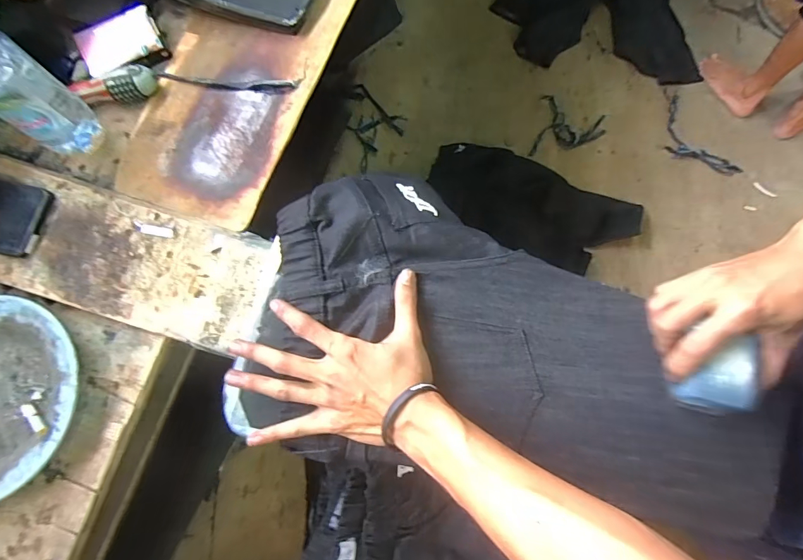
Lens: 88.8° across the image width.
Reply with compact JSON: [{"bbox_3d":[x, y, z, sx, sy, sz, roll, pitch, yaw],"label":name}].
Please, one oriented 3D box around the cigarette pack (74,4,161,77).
[{"bbox_3d":[-0.340,-0.288,0.496,0.095,0.019,0.059,-24,94,2],"label":"cigarette pack"}]

